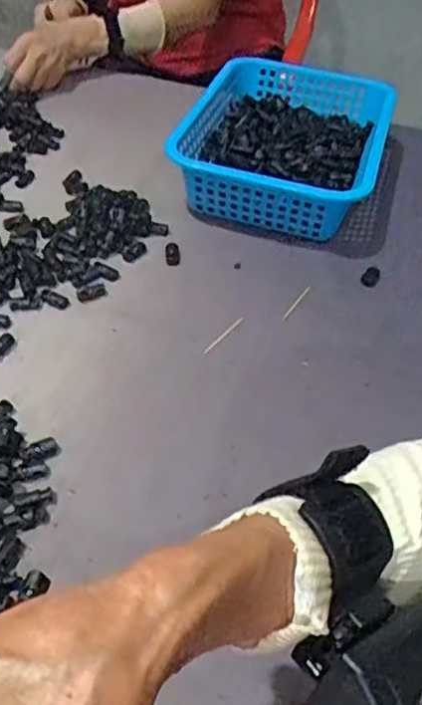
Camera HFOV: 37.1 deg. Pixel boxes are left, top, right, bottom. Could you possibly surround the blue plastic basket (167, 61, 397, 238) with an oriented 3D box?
[{"bbox_3d":[0.091,-0.249,0.748,0.209,0.091,0.291,15,47,9],"label":"blue plastic basket"}]

